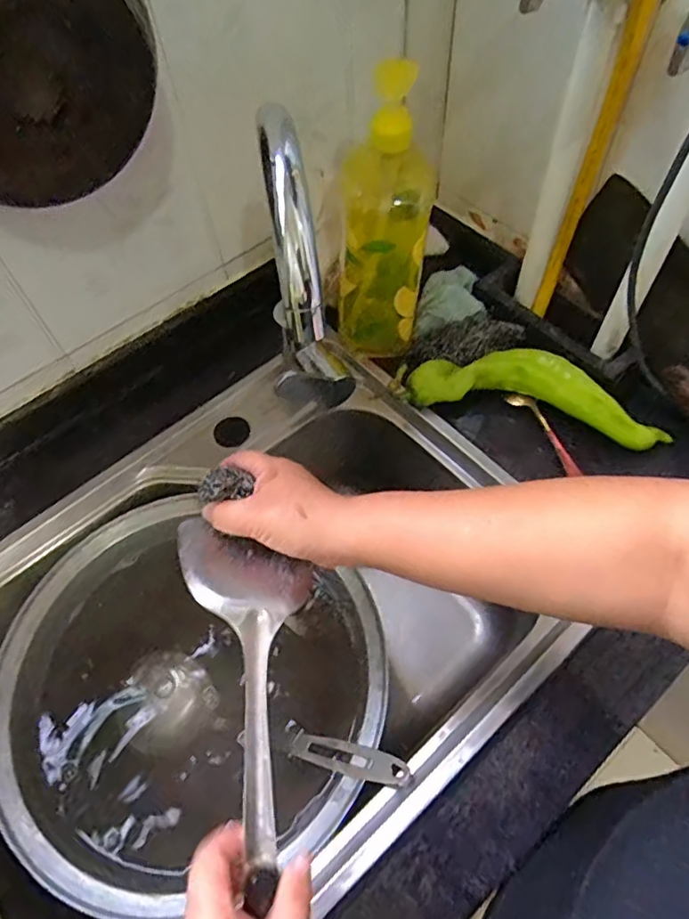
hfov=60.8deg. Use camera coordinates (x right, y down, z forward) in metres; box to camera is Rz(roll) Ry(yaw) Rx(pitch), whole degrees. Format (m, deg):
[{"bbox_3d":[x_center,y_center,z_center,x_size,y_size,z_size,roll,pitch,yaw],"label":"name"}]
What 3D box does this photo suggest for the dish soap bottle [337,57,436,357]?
[{"bbox_3d":[0.039,-0.230,0.573,0.078,0.265,0.097,7,59,5],"label":"dish soap bottle"}]

